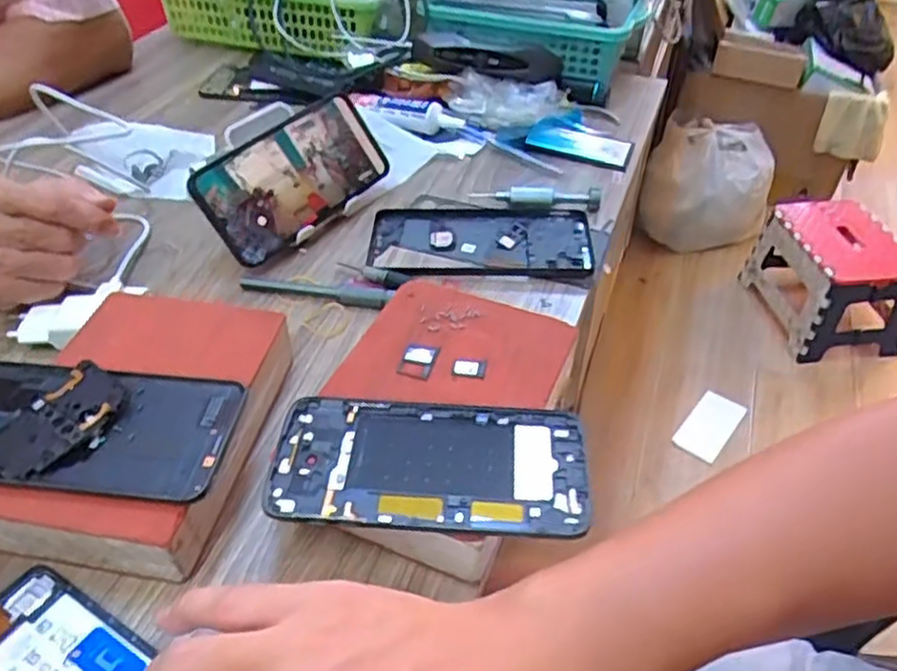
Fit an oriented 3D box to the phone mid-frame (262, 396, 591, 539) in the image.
[{"bbox_3d":[-0.009,0.063,0.353,0.148,0.008,0.071,4,43,3],"label":"phone mid-frame"}]

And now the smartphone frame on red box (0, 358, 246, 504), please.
[{"bbox_3d":[-0.191,0.045,0.370,0.160,0.009,0.075,5,43,4],"label":"smartphone frame on red box"}]

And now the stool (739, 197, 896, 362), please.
[{"bbox_3d":[0.813,-0.123,1.556,0.230,0.228,0.299,-6,44,-8],"label":"stool"}]

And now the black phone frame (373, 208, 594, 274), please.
[{"bbox_3d":[0.024,-0.073,0.555,0.165,0.007,0.086,1,43,0],"label":"black phone frame"}]

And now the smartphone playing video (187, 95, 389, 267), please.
[{"bbox_3d":[-0.113,-0.121,0.550,0.159,0.076,0.012,-42,16,-34],"label":"smartphone playing video"}]

